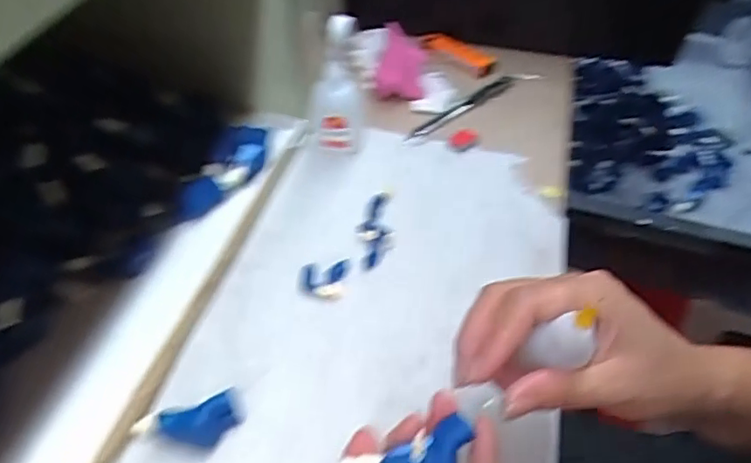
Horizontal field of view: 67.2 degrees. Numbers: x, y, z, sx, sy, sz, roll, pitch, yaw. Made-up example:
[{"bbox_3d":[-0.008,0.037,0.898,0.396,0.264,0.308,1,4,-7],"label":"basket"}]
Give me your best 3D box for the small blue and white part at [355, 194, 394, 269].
[{"bbox_3d":[0.000,-0.003,0.414,0.026,0.006,0.071,-1,49,0],"label":"small blue and white part"}]

